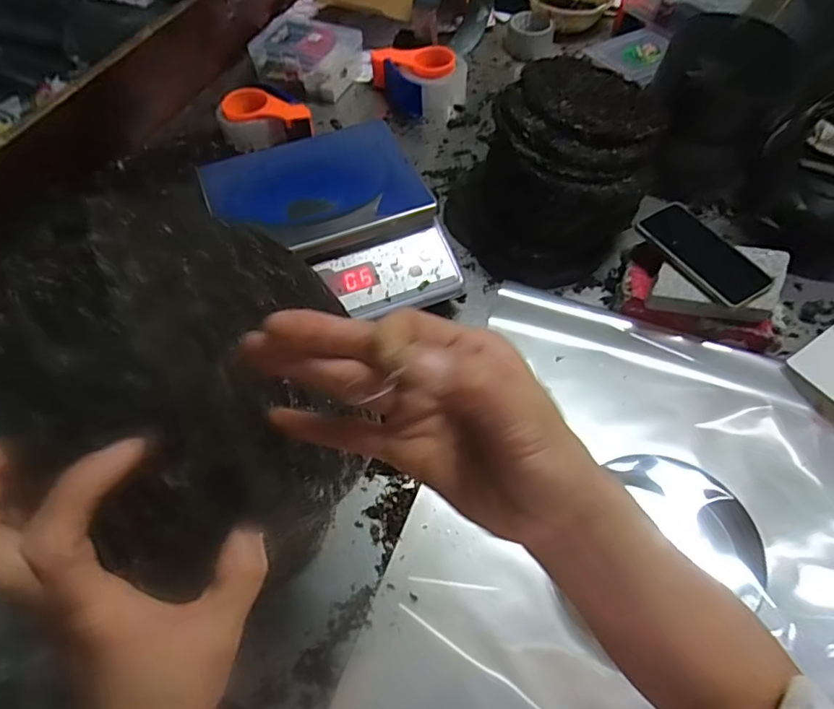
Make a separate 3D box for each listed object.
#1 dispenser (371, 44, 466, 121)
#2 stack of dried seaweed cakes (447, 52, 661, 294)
[{"bbox_3d":[0.007,-0.493,1.002,0.167,0.065,0.126,-3,57,-2],"label":"dispenser"},{"bbox_3d":[0.183,-0.267,0.784,0.264,0.175,0.297,14,58,9],"label":"stack of dried seaweed cakes"}]

